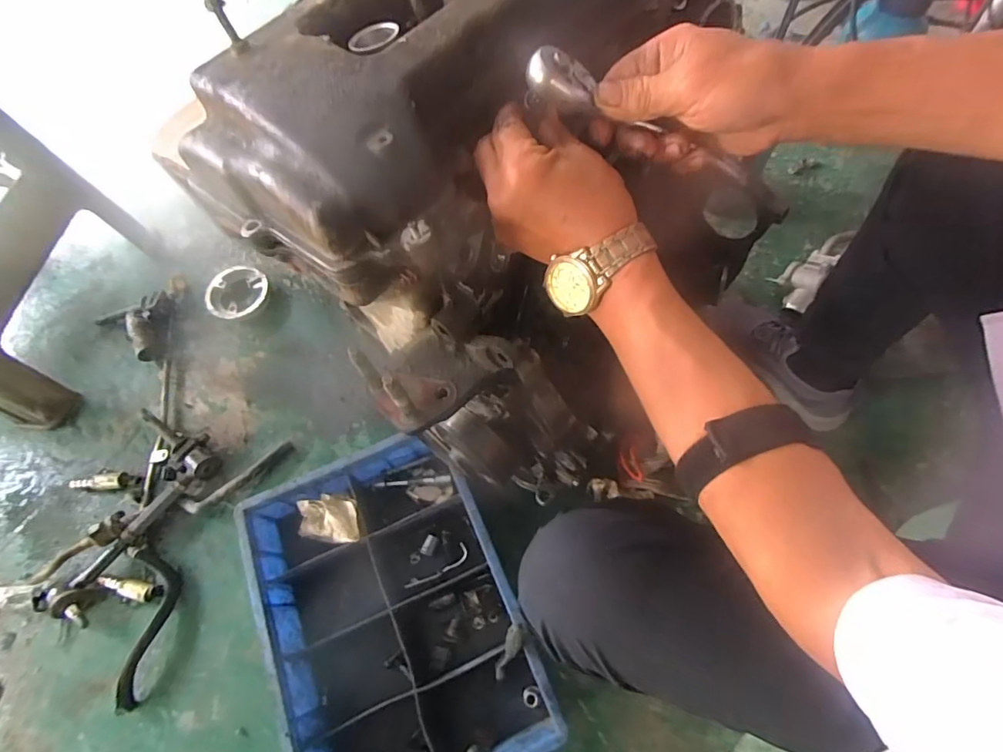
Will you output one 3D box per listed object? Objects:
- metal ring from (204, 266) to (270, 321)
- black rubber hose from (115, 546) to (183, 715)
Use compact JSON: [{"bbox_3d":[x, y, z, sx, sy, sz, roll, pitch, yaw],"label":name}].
[{"bbox_3d":[-0.513,-0.167,0.965,0.119,0.019,0.119,-1,67,3],"label":"metal ring"},{"bbox_3d":[-0.522,0.369,0.735,0.065,0.022,0.215,-6,66,1],"label":"black rubber hose"}]

